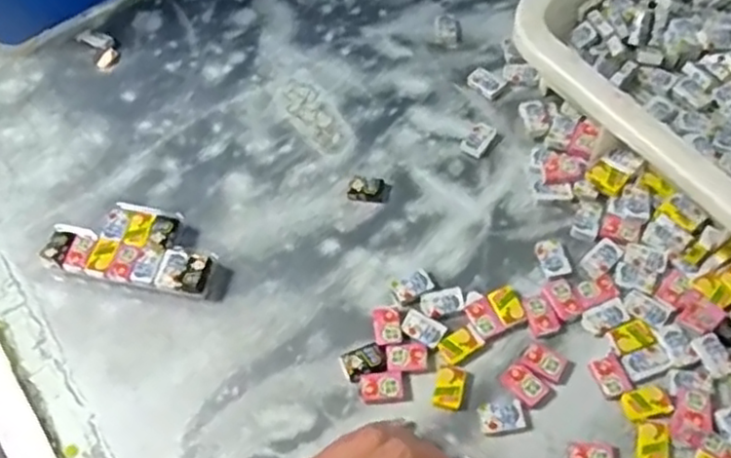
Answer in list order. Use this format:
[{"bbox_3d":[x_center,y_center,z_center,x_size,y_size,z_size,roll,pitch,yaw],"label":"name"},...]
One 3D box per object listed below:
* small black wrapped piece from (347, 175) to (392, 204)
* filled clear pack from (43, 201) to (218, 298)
[{"bbox_3d":[0.003,-0.029,0.505,0.030,0.009,0.018,10,61,9],"label":"small black wrapped piece"},{"bbox_3d":[-0.159,0.013,0.485,0.118,0.020,0.055,10,61,9],"label":"filled clear pack"}]

